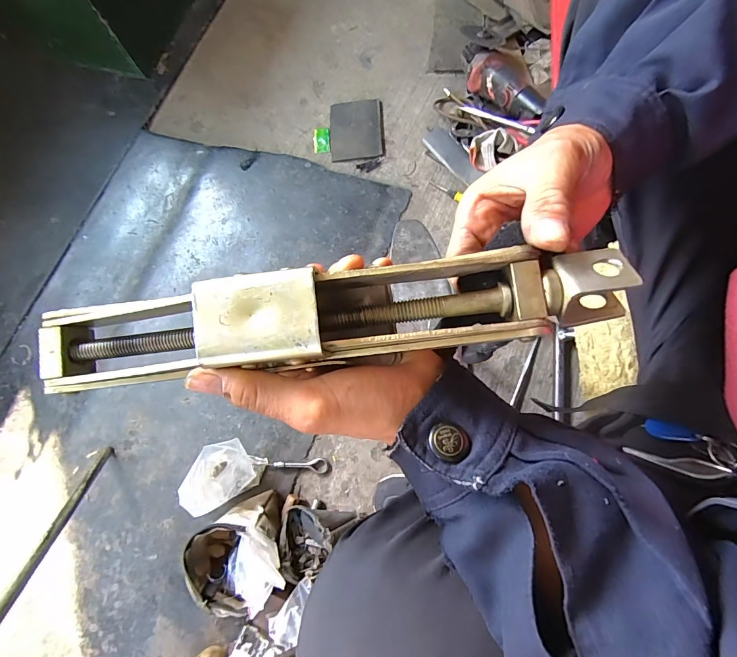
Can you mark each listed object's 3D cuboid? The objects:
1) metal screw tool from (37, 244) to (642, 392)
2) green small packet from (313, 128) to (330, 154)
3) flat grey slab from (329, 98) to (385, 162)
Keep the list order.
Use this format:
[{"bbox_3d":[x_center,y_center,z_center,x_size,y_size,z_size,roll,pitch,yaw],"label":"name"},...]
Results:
[{"bbox_3d":[-0.026,-0.006,0.194,0.302,0.044,0.046,-6,73,3],"label":"metal screw tool"},{"bbox_3d":[-0.102,-0.410,0.828,0.036,0.008,0.063,-5,74,3],"label":"green small packet"},{"bbox_3d":[-0.025,-0.419,0.800,0.110,0.005,0.144,-4,74,3],"label":"flat grey slab"}]

